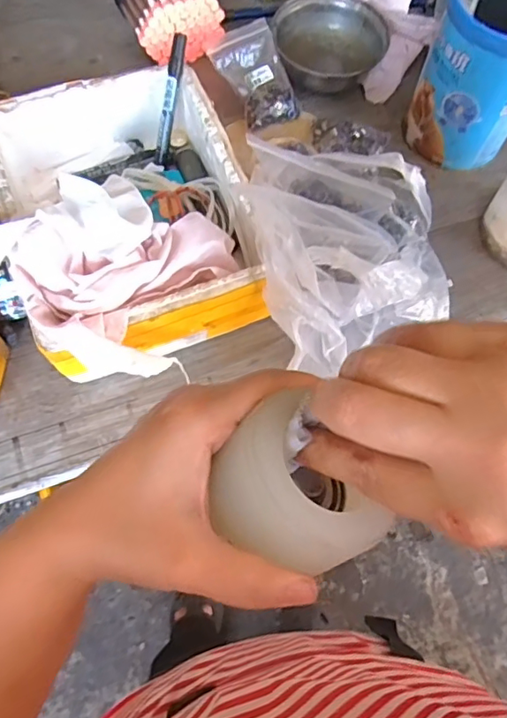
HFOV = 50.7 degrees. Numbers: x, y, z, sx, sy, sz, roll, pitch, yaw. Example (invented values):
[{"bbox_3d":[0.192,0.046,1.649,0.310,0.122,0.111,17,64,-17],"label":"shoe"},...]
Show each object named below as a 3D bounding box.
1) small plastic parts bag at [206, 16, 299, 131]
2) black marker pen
[{"bbox_3d":[0.001,-0.347,0.657,0.081,0.014,0.120,-24,98,-13],"label":"small plastic parts bag"},{"bbox_3d":[-0.089,-0.277,0.576,0.015,0.017,0.126,16,113,4],"label":"black marker pen"}]

